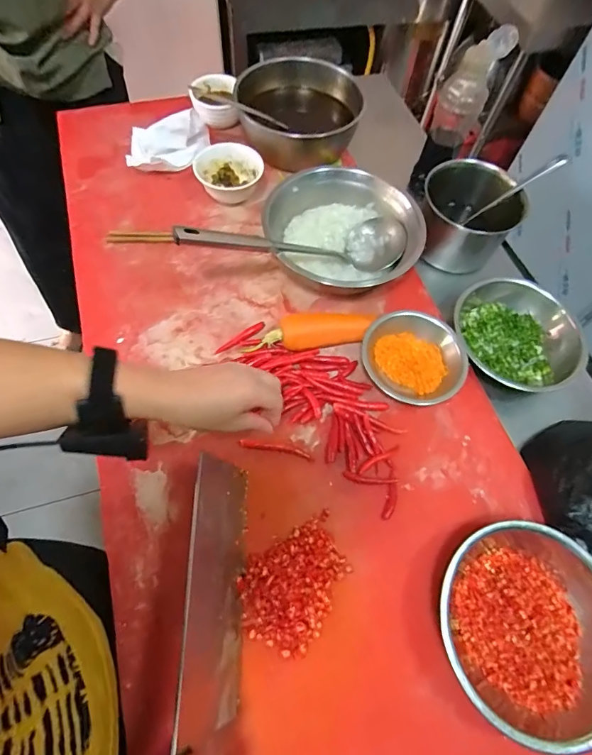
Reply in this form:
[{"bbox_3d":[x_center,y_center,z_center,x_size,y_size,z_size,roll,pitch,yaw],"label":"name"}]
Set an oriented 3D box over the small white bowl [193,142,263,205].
[{"bbox_3d":[-0.109,-0.334,0.660,0.103,0.055,0.090,12,64,2],"label":"small white bowl"}]

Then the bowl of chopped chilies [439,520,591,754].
[{"bbox_3d":[0.243,0.254,0.413,0.184,0.067,0.184,1,64,-3],"label":"bowl of chopped chilies"}]

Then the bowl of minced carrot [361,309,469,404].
[{"bbox_3d":[0.161,-0.028,0.538,0.111,0.059,0.132,-34,71,-18],"label":"bowl of minced carrot"}]

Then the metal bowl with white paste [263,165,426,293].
[{"bbox_3d":[0.066,-0.215,0.590,0.189,0.095,0.212,-7,65,-7],"label":"metal bowl with white paste"}]

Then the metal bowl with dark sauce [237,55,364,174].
[{"bbox_3d":[0.005,-0.464,0.711,0.207,0.085,0.192,1,64,-3],"label":"metal bowl with dark sauce"}]

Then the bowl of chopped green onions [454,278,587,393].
[{"bbox_3d":[0.312,-0.068,0.573,0.151,0.067,0.180,1,64,-3],"label":"bowl of chopped green onions"}]

